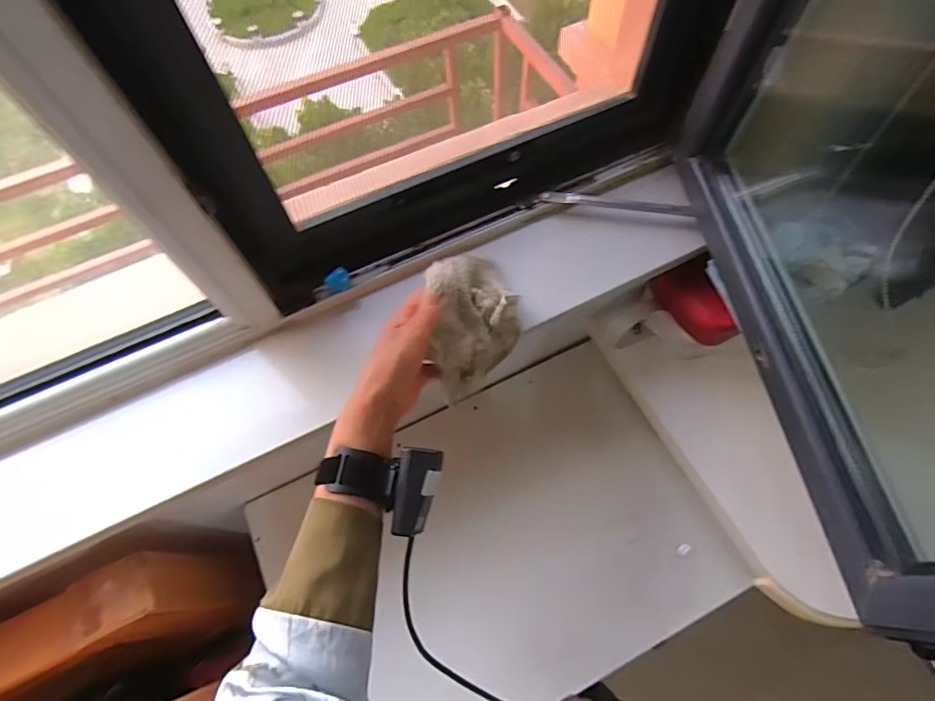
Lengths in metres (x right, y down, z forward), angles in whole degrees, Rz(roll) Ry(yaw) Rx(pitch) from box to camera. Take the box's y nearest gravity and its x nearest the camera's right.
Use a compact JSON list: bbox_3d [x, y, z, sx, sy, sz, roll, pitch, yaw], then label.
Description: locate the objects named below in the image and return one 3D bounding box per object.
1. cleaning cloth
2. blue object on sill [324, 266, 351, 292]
[{"bbox_3d":[0.010,-0.037,0.530,0.093,0.091,0.154,-3,66,0],"label":"cleaning cloth"},{"bbox_3d":[-0.150,-0.081,0.570,0.027,0.029,0.014,-23,68,-9],"label":"blue object on sill"}]

